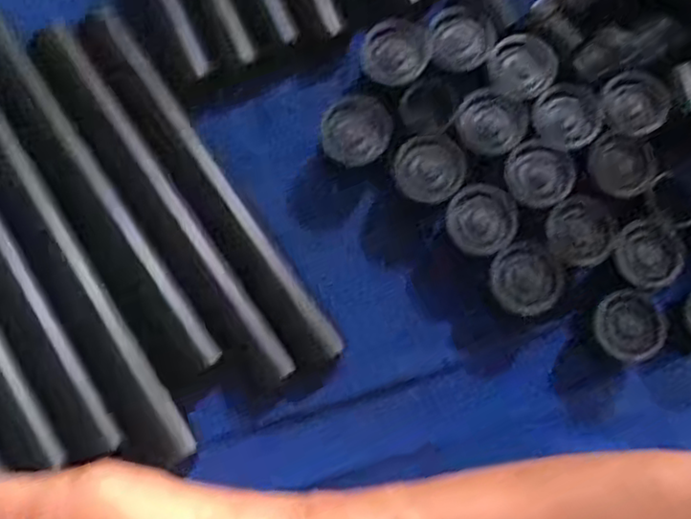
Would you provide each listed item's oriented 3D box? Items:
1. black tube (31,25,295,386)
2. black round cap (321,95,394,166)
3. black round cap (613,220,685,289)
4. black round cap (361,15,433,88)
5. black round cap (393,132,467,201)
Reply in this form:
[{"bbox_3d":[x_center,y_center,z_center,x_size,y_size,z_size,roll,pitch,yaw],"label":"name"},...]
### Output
[{"bbox_3d":[-0.094,-0.030,0.353,0.024,0.017,0.212,-33,82,-12],"label":"black tube"},{"bbox_3d":[0.005,-0.066,0.361,0.035,0.007,0.034,1,76,-5],"label":"black round cap"},{"bbox_3d":[0.146,-0.003,0.345,0.031,0.009,0.032,1,76,-5],"label":"black round cap"},{"bbox_3d":[0.026,-0.107,0.371,0.034,0.005,0.038,19,75,-1],"label":"black round cap"},{"bbox_3d":[0.042,-0.044,0.359,0.033,0.011,0.034,1,76,-5],"label":"black round cap"}]

